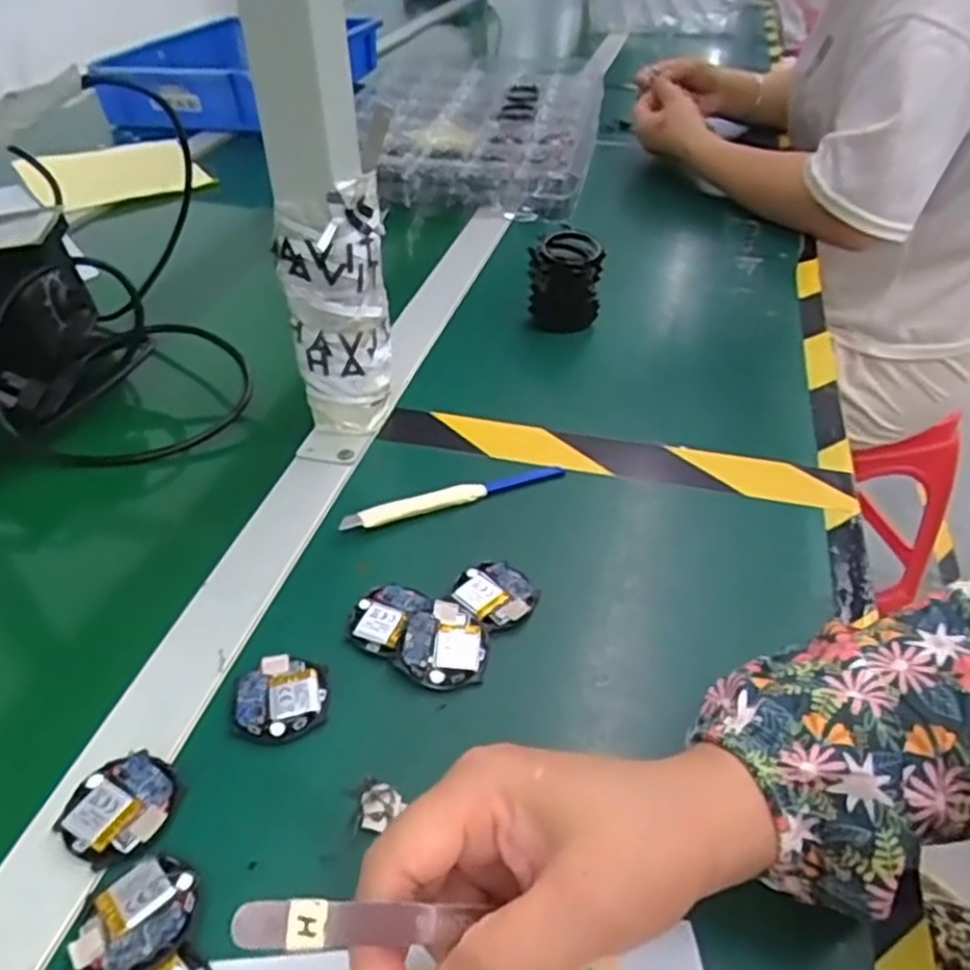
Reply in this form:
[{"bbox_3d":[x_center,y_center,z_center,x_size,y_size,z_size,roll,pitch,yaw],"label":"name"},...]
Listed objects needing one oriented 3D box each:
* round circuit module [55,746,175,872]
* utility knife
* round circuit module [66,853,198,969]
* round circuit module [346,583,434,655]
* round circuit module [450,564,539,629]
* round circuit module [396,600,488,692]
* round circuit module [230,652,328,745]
[{"bbox_3d":[-0.148,0.130,0.309,0.043,0.004,0.041,0,41,0],"label":"round circuit module"},{"bbox_3d":[-0.017,0.005,0.453,0.136,0.012,0.015,-17,44,-18],"label":"utility knife"},{"bbox_3d":[-0.125,0.156,0.275,0.039,0.009,0.042,0,41,0],"label":"round circuit module"},{"bbox_3d":[-0.050,0.064,0.384,0.036,0.009,0.041,18,44,20],"label":"round circuit module"},{"bbox_3d":[0.006,0.057,0.394,0.040,0.007,0.040,0,41,0],"label":"round circuit module"},{"bbox_3d":[-0.020,0.077,0.370,0.044,0.007,0.044,6,52,-7],"label":"round circuit module"},{"bbox_3d":[-0.094,0.097,0.349,0.042,0.005,0.045,0,41,0],"label":"round circuit module"}]

